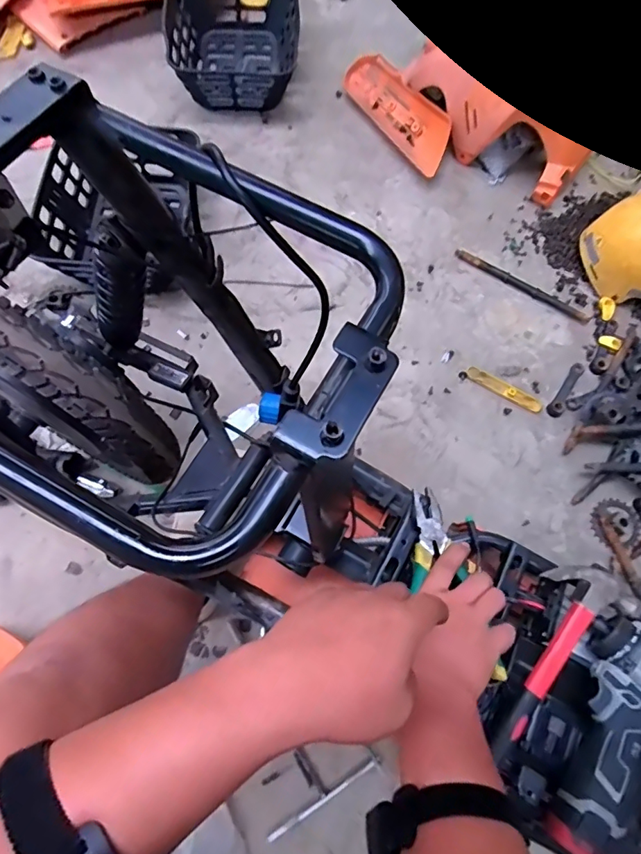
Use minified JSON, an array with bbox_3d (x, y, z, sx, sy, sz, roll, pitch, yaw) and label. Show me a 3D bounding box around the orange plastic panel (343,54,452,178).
[{"bbox_3d":[0.183,-0.714,1.128,0.120,0.055,0.360,-36,73,13],"label":"orange plastic panel"}]

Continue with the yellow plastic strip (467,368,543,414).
[{"bbox_3d":[0.348,-0.070,0.938,0.150,0.006,0.028,29,72,7],"label":"yellow plastic strip"}]

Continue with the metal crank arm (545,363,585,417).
[{"bbox_3d":[0.472,-0.074,0.942,0.026,0.016,0.134,36,73,9],"label":"metal crank arm"}]

